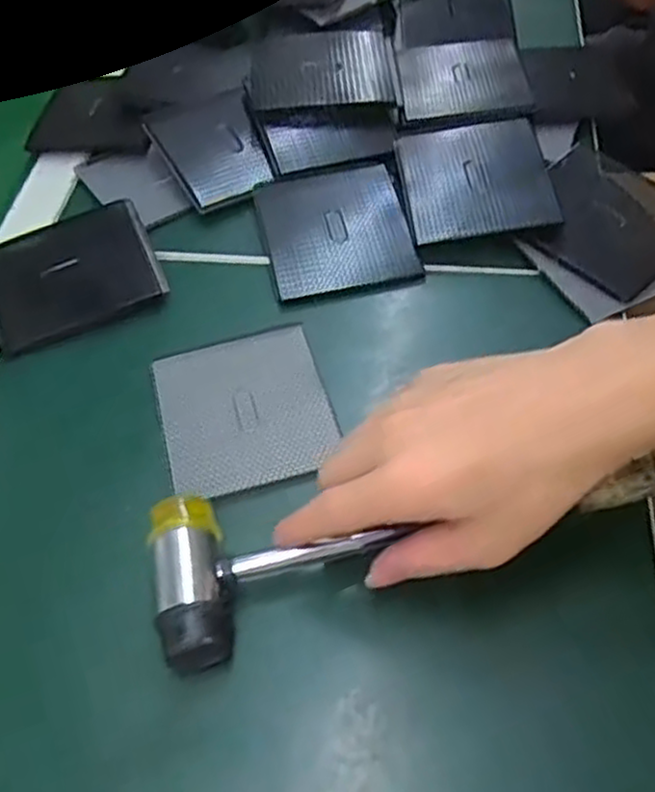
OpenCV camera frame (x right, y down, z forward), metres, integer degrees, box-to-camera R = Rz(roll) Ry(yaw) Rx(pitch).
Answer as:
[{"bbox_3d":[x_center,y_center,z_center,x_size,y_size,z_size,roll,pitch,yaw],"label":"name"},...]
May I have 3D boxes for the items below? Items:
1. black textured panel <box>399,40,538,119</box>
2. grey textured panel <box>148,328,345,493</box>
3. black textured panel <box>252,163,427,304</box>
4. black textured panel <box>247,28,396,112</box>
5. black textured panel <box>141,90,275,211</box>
[{"bbox_3d":[0.106,-0.249,0.584,0.097,0.007,0.113,-4,52,4],"label":"black textured panel"},{"bbox_3d":[-0.049,0.007,0.445,0.098,0.004,0.106,-16,54,-8],"label":"grey textured panel"},{"bbox_3d":[0.005,-0.115,0.519,0.098,0.012,0.108,-13,54,-5],"label":"black textured panel"},{"bbox_3d":[-0.006,-0.264,0.600,0.113,0.006,0.092,-3,54,2],"label":"black textured panel"},{"bbox_3d":[-0.086,-0.188,0.562,0.077,0.005,0.111,-22,56,-11],"label":"black textured panel"}]

